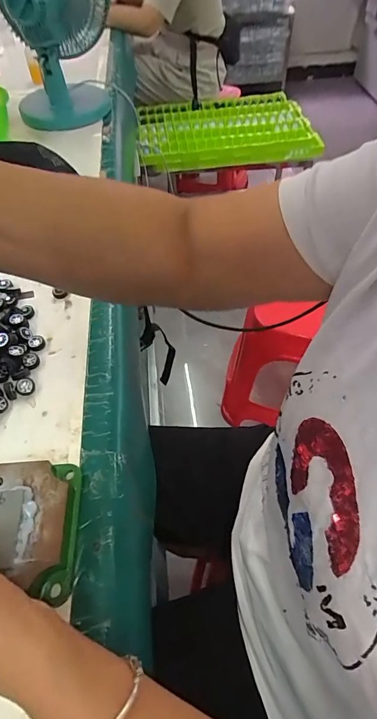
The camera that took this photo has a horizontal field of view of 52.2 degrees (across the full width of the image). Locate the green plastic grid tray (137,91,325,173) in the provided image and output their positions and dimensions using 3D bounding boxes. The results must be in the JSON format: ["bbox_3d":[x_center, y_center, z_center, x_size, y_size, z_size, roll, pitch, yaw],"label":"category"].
[{"bbox_3d":[0.110,-0.855,1.435,0.629,0.084,0.460,-13,54,-7],"label":"green plastic grid tray"}]

